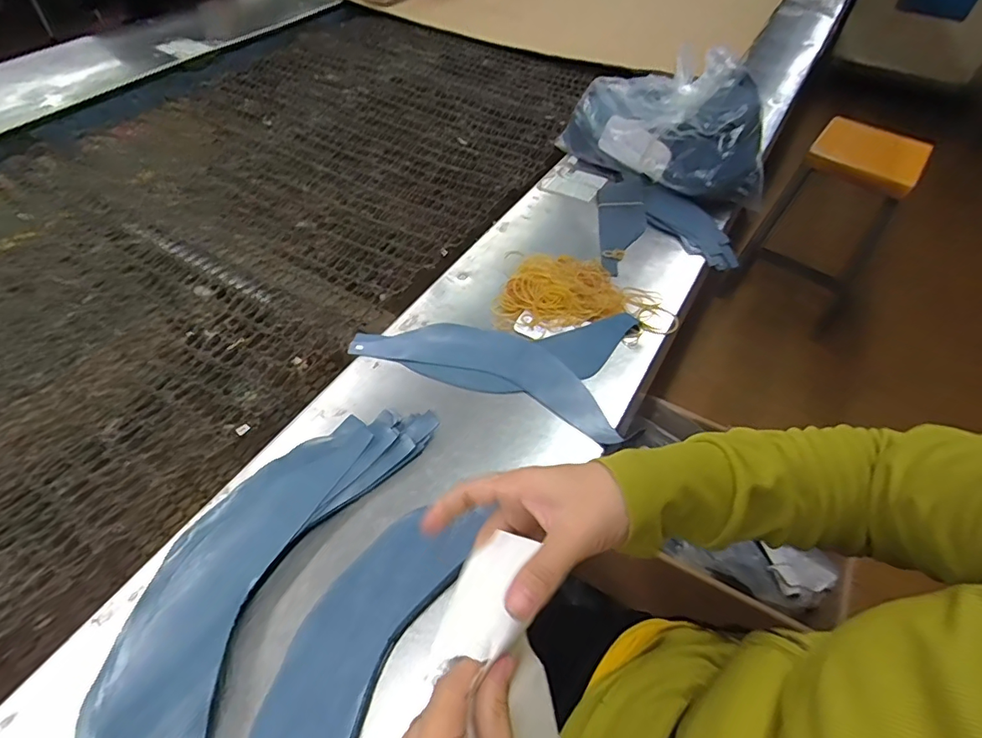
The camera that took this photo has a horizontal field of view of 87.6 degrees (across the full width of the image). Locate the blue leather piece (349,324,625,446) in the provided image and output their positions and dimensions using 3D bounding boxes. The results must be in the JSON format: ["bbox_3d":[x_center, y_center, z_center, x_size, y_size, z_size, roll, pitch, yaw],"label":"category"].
[{"bbox_3d":[-0.003,-0.005,0.529,0.279,0.004,0.095,16,52,10],"label":"blue leather piece"}]

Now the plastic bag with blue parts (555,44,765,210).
[{"bbox_3d":[0.236,-0.328,0.699,0.292,0.168,0.123,17,52,11],"label":"plastic bag with blue parts"}]

